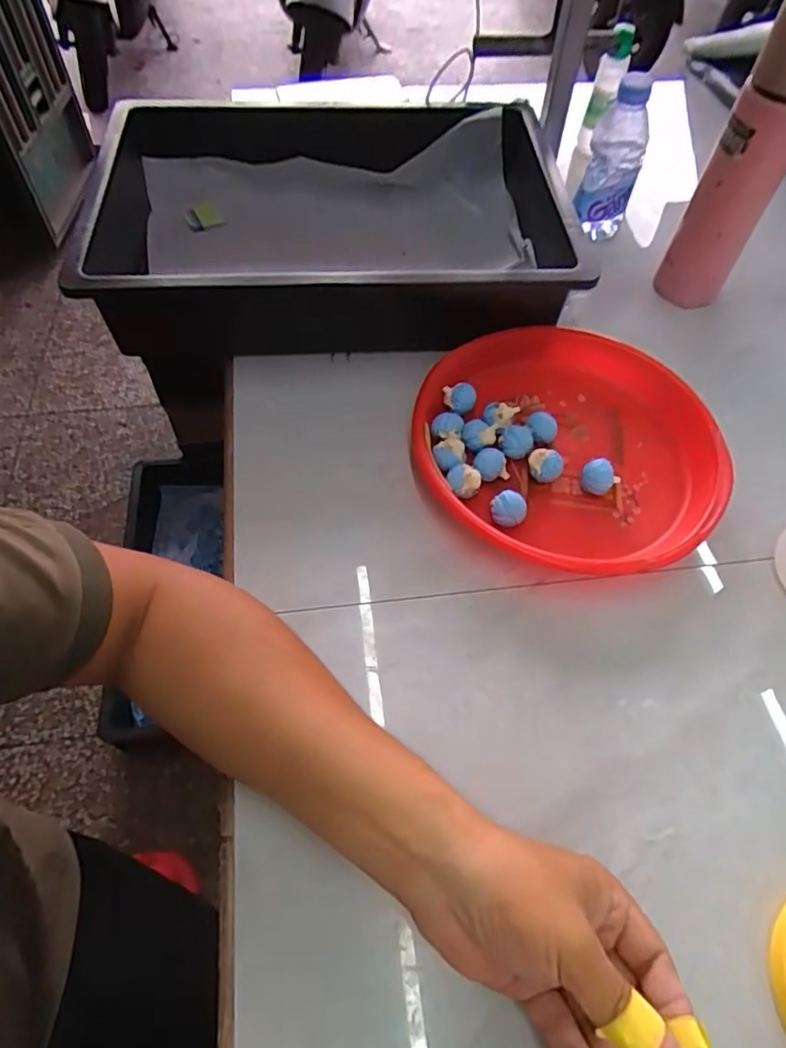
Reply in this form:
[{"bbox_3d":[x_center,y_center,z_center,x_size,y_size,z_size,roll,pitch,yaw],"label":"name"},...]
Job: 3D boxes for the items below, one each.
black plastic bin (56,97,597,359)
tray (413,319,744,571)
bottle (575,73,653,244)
[{"bbox_3d":[-0.064,-0.296,0.643,0.506,0.142,0.309,-4,58,-4],"label":"black plastic bin"},{"bbox_3d":[0.146,-0.065,0.519,0.251,0.045,0.244,38,63,20],"label":"tray"},{"bbox_3d":[0.234,-0.384,0.645,0.058,0.147,0.049,17,58,9],"label":"bottle"}]

